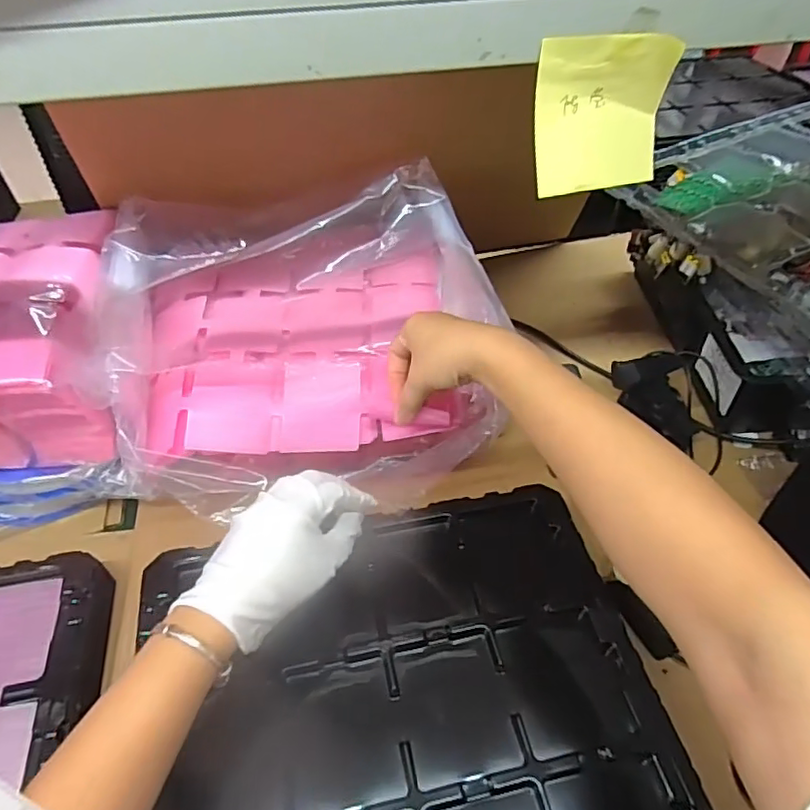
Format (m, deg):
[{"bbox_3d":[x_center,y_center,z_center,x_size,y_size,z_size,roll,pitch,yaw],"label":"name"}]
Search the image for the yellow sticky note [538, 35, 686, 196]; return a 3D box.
[{"bbox_3d":[0.107,-0.156,0.312,0.074,0.071,0.022,-14,49,-11],"label":"yellow sticky note"}]

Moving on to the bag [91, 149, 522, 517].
[{"bbox_3d":[-0.096,-0.077,0.567,0.356,0.127,0.328,-8,48,-6],"label":"bag"}]

